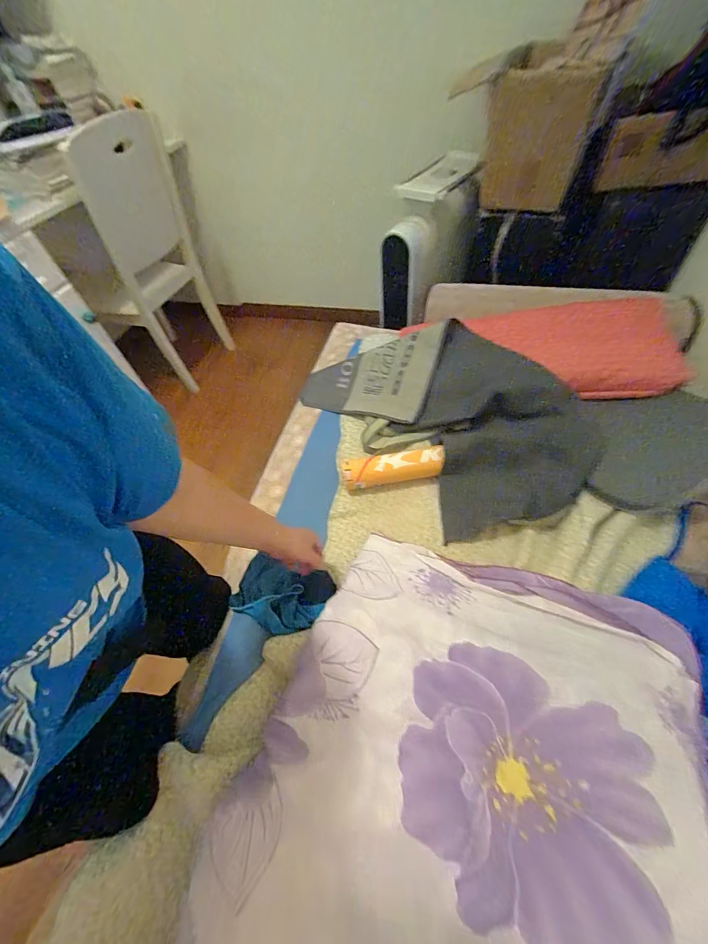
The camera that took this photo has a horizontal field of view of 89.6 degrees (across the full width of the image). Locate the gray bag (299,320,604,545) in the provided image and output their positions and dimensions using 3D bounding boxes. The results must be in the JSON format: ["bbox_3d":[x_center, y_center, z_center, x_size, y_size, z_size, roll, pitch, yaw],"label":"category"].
[{"bbox_3d":[0.231,-0.162,0.903,0.461,0.111,0.690,-33,60,-16],"label":"gray bag"}]

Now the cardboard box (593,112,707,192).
[{"bbox_3d":[0.834,-0.854,0.960,0.290,0.151,0.053,4,57,7],"label":"cardboard box"}]

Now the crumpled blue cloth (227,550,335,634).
[{"bbox_3d":[-0.136,0.229,0.664,0.169,0.018,0.124,18,60,15],"label":"crumpled blue cloth"}]

